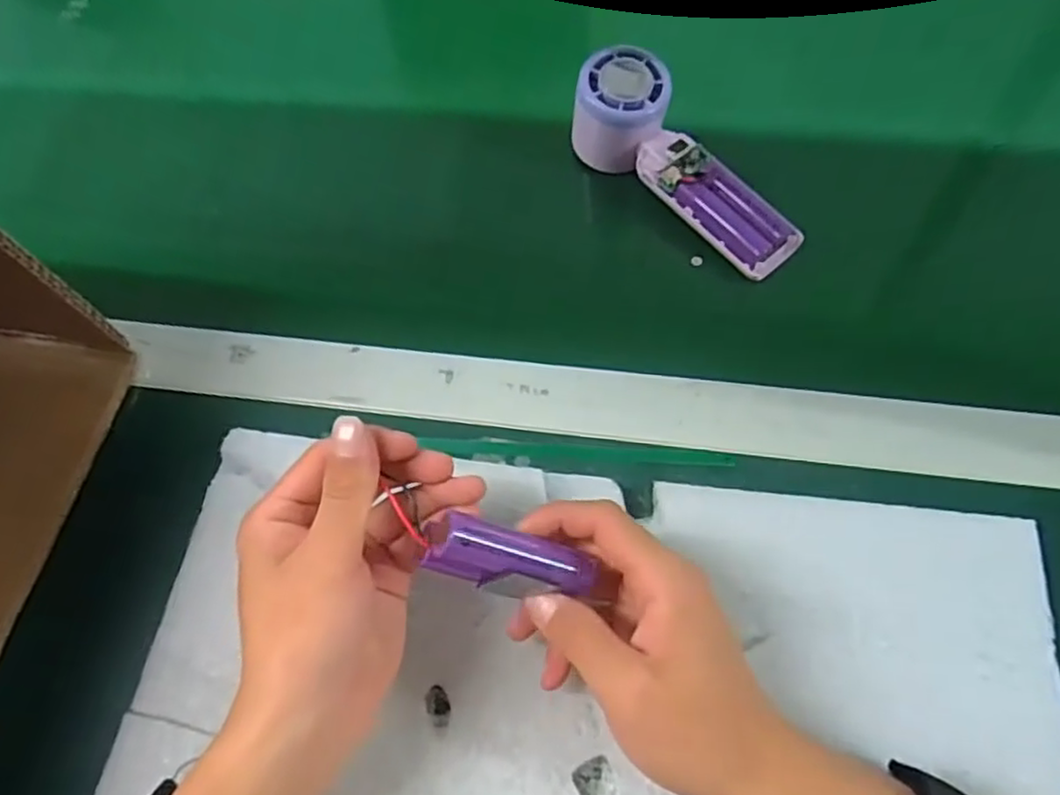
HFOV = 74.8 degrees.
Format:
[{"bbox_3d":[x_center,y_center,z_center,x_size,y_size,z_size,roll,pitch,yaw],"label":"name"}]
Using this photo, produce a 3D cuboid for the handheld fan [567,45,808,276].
[{"bbox_3d":[0.093,-0.139,0.429,0.050,0.052,0.164,-39,80,-17],"label":"handheld fan"}]

